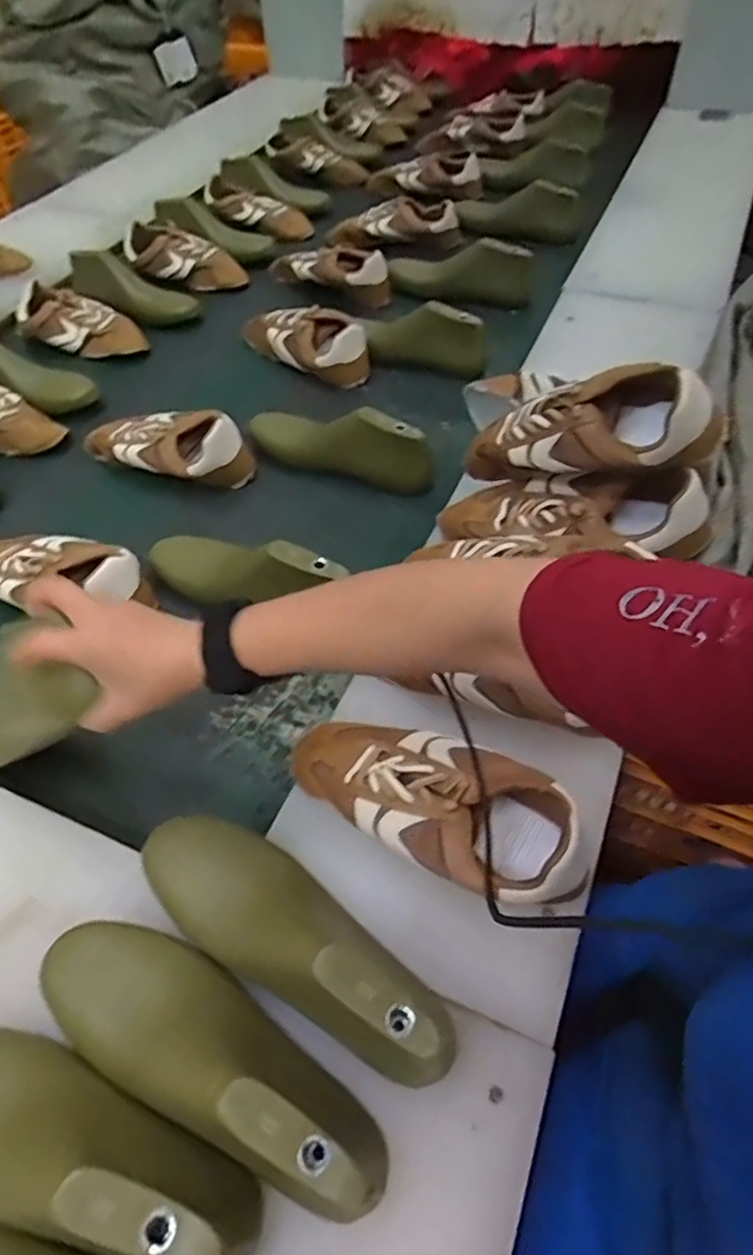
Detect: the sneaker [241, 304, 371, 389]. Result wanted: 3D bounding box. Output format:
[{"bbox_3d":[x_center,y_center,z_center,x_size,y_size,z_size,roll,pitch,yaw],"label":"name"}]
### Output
[{"bbox_3d":[-0.108,-0.442,0.993,0.226,0.068,0.095,35,62,24],"label":"sneaker"}]

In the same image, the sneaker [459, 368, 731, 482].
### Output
[{"bbox_3d":[0.178,-0.172,0.591,0.230,0.087,0.074,-1,48,31],"label":"sneaker"}]

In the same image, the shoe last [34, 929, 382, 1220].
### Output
[{"bbox_3d":[-0.102,0.248,0.390,0.238,0.084,0.077,22,57,17],"label":"shoe last"}]

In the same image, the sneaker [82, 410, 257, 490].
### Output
[{"bbox_3d":[-0.268,-0.234,0.844,0.223,0.067,0.081,17,56,14],"label":"sneaker"}]

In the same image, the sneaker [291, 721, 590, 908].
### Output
[{"bbox_3d":[0.043,0.123,0.492,0.227,0.077,0.099,23,58,18],"label":"sneaker"}]

